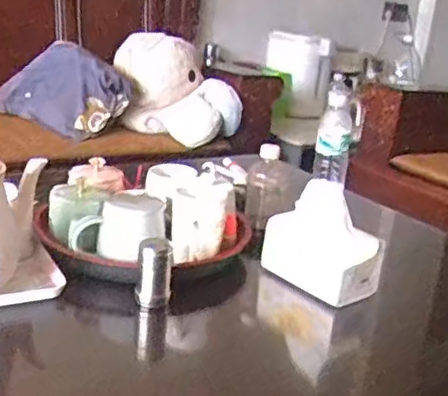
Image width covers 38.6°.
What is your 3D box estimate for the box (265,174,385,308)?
[{"bbox_3d":[0.137,0.048,0.888,0.089,0.139,0.150,-9,24,-39],"label":"box"}]

